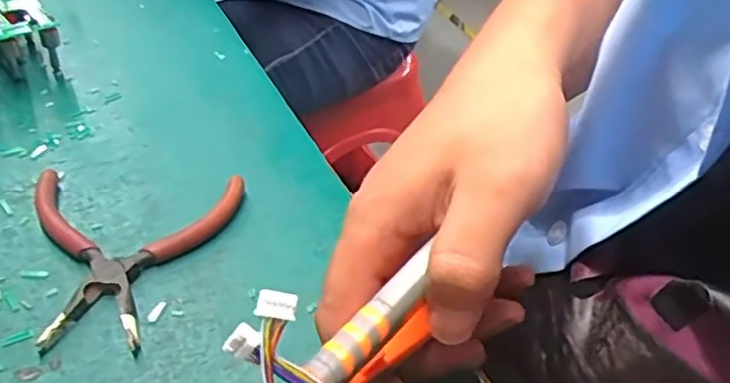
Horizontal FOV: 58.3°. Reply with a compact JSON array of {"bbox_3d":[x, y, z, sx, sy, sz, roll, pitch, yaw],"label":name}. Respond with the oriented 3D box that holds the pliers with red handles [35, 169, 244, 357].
[{"bbox_3d":[-0.117,0.029,0.312,0.101,0.015,0.105,2,42,-2],"label":"pliers with red handles"}]

